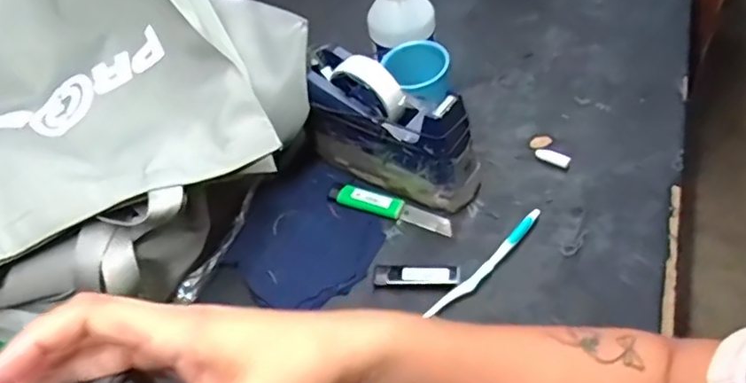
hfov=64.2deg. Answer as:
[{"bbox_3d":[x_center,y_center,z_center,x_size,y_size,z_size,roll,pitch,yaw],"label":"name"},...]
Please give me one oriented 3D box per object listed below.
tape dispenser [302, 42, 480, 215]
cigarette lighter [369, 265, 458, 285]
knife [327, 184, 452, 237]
[{"bbox_3d":[0.015,-0.064,0.613,0.193,0.112,0.064,24,58,27],"label":"tape dispenser"},{"bbox_3d":[0.040,0.076,0.554,0.080,0.008,0.020,0,50,9],"label":"cigarette lighter"},{"bbox_3d":[0.018,0.016,0.615,0.132,0.011,0.025,15,54,21],"label":"knife"}]

